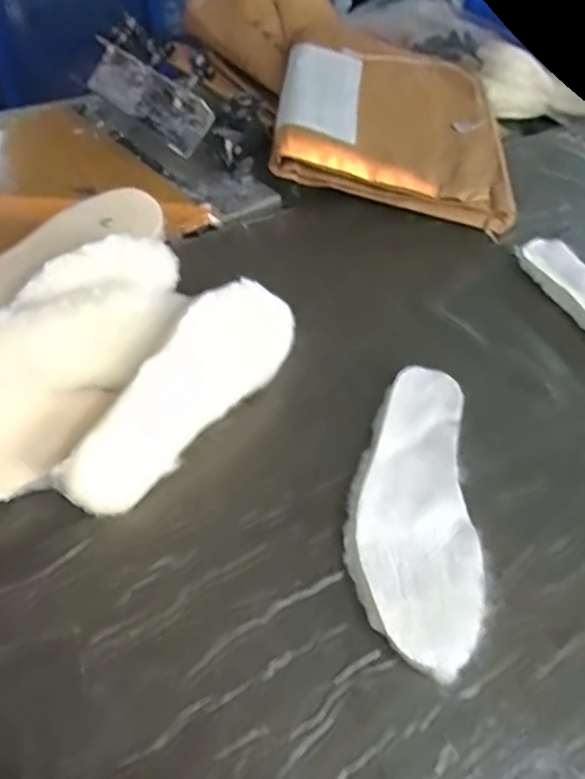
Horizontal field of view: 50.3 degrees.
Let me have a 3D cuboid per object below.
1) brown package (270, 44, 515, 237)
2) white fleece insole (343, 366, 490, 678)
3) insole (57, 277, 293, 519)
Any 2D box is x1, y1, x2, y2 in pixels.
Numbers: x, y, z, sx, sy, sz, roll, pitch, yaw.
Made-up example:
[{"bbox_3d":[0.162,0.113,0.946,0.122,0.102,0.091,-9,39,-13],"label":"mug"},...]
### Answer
[{"bbox_3d":[0.131,-0.345,0.803,0.286,0.030,0.310,11,54,-7],"label":"brown package"},{"bbox_3d":[0.091,0.085,0.484,0.093,0.019,0.254,6,49,0],"label":"white fleece insole"},{"bbox_3d":[-0.083,-0.008,0.502,0.250,0.025,0.084,-45,110,-32],"label":"insole"}]

